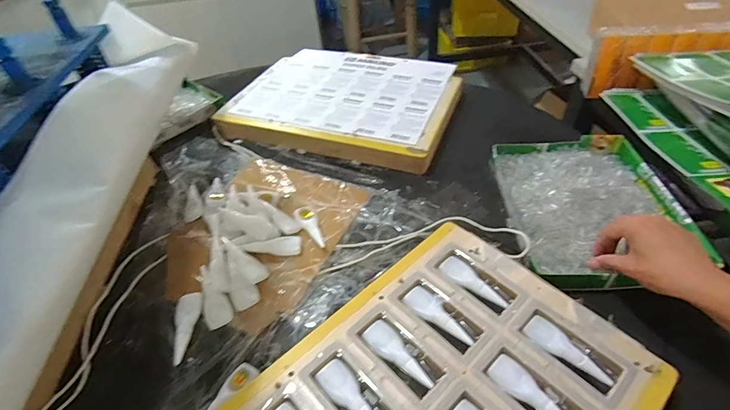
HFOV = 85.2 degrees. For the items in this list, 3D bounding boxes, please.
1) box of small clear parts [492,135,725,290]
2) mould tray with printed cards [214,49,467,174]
[{"bbox_3d":[0.308,-0.006,0.554,0.211,0.033,0.262,0,45,1],"label":"box of small clear parts"},{"bbox_3d":[-0.035,-0.217,0.794,0.418,0.043,0.341,15,47,15],"label":"mould tray with printed cards"}]

